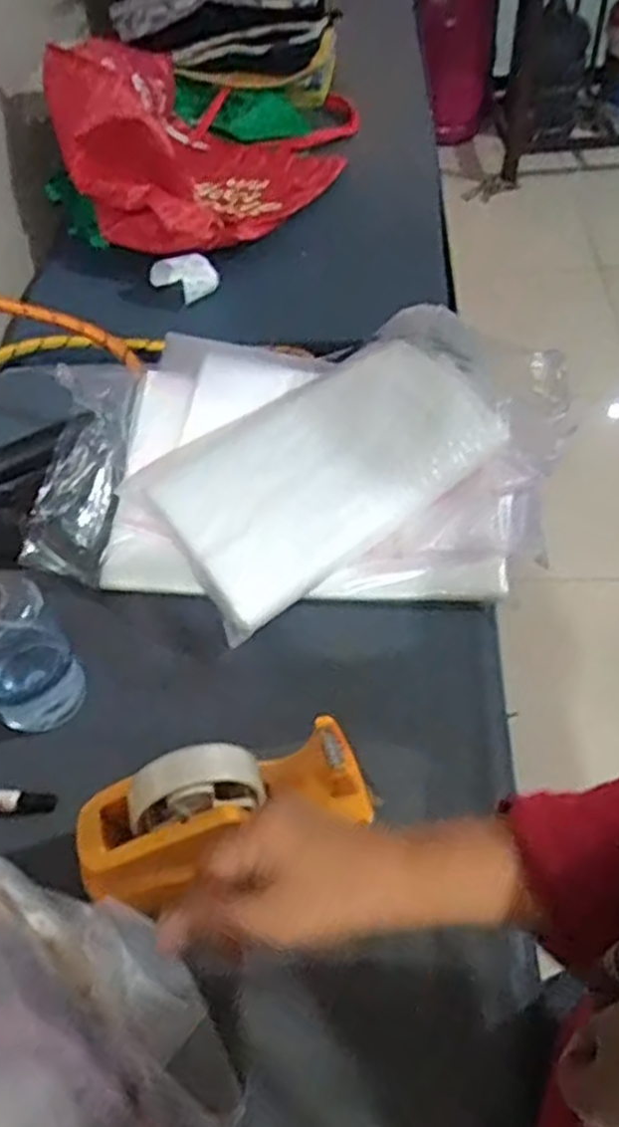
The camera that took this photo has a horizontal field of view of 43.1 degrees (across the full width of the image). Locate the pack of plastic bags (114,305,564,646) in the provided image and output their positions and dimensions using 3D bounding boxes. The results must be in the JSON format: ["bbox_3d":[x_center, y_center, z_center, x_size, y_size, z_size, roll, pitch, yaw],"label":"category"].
[{"bbox_3d":[0.034,-0.118,0.734,0.377,0.038,0.187,-36,72,-13],"label":"pack of plastic bags"}]

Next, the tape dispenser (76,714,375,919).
[{"bbox_3d":[-0.057,0.167,0.528,0.193,0.103,0.065,-17,52,-10],"label":"tape dispenser"}]

